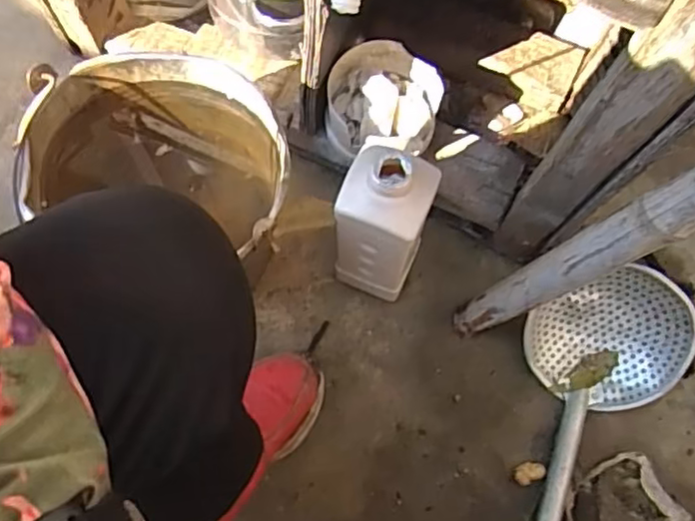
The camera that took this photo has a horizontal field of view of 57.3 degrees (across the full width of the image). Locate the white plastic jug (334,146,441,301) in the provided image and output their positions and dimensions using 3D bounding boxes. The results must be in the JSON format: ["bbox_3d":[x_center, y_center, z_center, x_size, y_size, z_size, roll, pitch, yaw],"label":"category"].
[{"bbox_3d":[0.035,-0.027,0.635,0.080,0.232,0.070,21,71,7],"label":"white plastic jug"}]

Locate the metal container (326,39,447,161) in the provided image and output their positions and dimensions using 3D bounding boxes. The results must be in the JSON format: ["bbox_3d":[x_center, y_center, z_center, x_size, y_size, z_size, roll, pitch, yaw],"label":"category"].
[{"bbox_3d":[0.039,-0.167,0.696,0.119,0.073,0.112,0,70,0],"label":"metal container"}]

